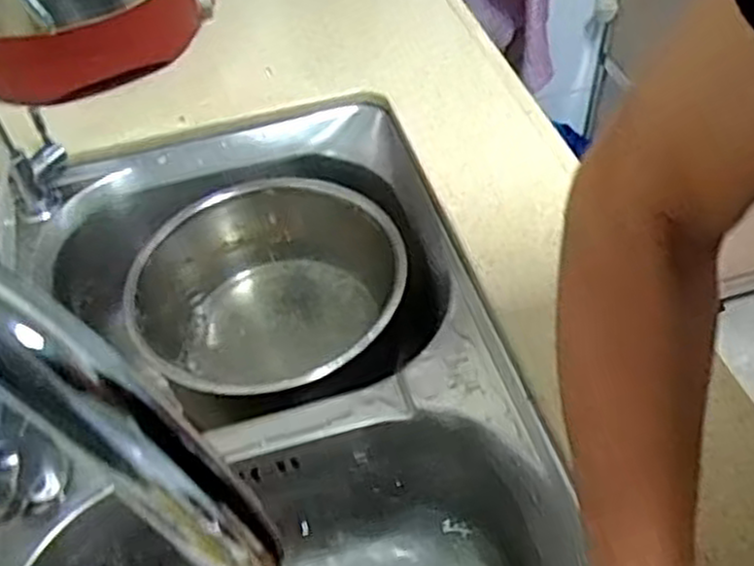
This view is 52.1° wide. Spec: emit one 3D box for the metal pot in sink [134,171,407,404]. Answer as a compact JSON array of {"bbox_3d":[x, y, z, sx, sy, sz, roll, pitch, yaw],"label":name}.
[{"bbox_3d":[-0.090,0.021,0.686,0.227,0.106,0.227,-1,49,2],"label":"metal pot in sink"}]

